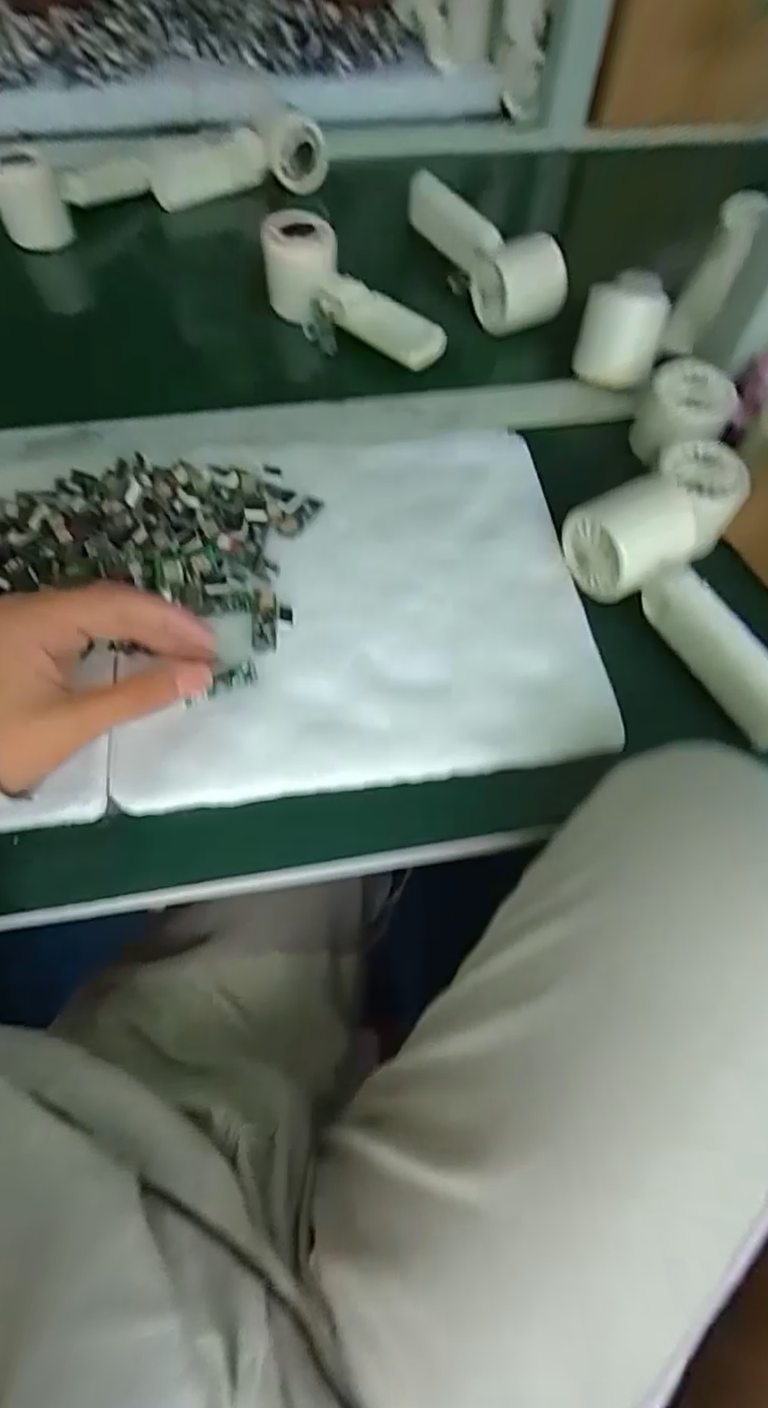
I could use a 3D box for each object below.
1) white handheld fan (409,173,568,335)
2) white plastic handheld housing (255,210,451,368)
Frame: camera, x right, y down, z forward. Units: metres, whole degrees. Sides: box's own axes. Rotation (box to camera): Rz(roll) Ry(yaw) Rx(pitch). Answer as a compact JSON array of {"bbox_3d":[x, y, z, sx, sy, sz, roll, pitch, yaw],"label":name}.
[{"bbox_3d":[0.081,-0.380,0.517,0.058,0.067,0.164,-23,66,-12],"label":"white handheld fan"},{"bbox_3d":[-0.033,-0.318,0.477,0.162,0.055,0.069,41,69,17],"label":"white plastic handheld housing"}]

